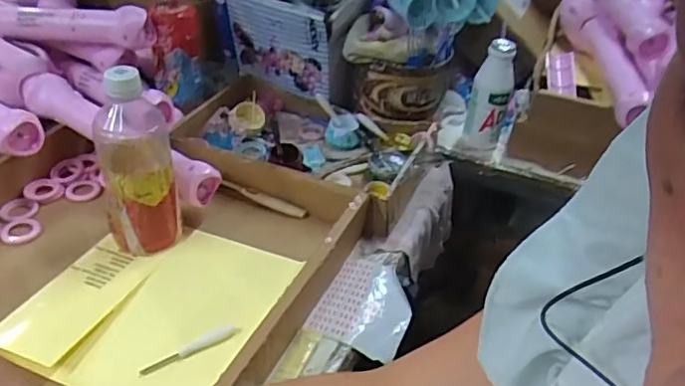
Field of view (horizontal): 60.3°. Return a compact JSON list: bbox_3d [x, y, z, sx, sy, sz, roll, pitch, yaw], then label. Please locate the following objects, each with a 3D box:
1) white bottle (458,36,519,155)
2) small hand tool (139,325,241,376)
[{"bbox_3d":[0.200,-0.131,0.796,0.050,0.145,0.047,13,37,8],"label":"white bottle"},{"bbox_3d":[-0.129,0.134,0.507,0.089,0.006,0.012,-22,45,-32],"label":"small hand tool"}]

